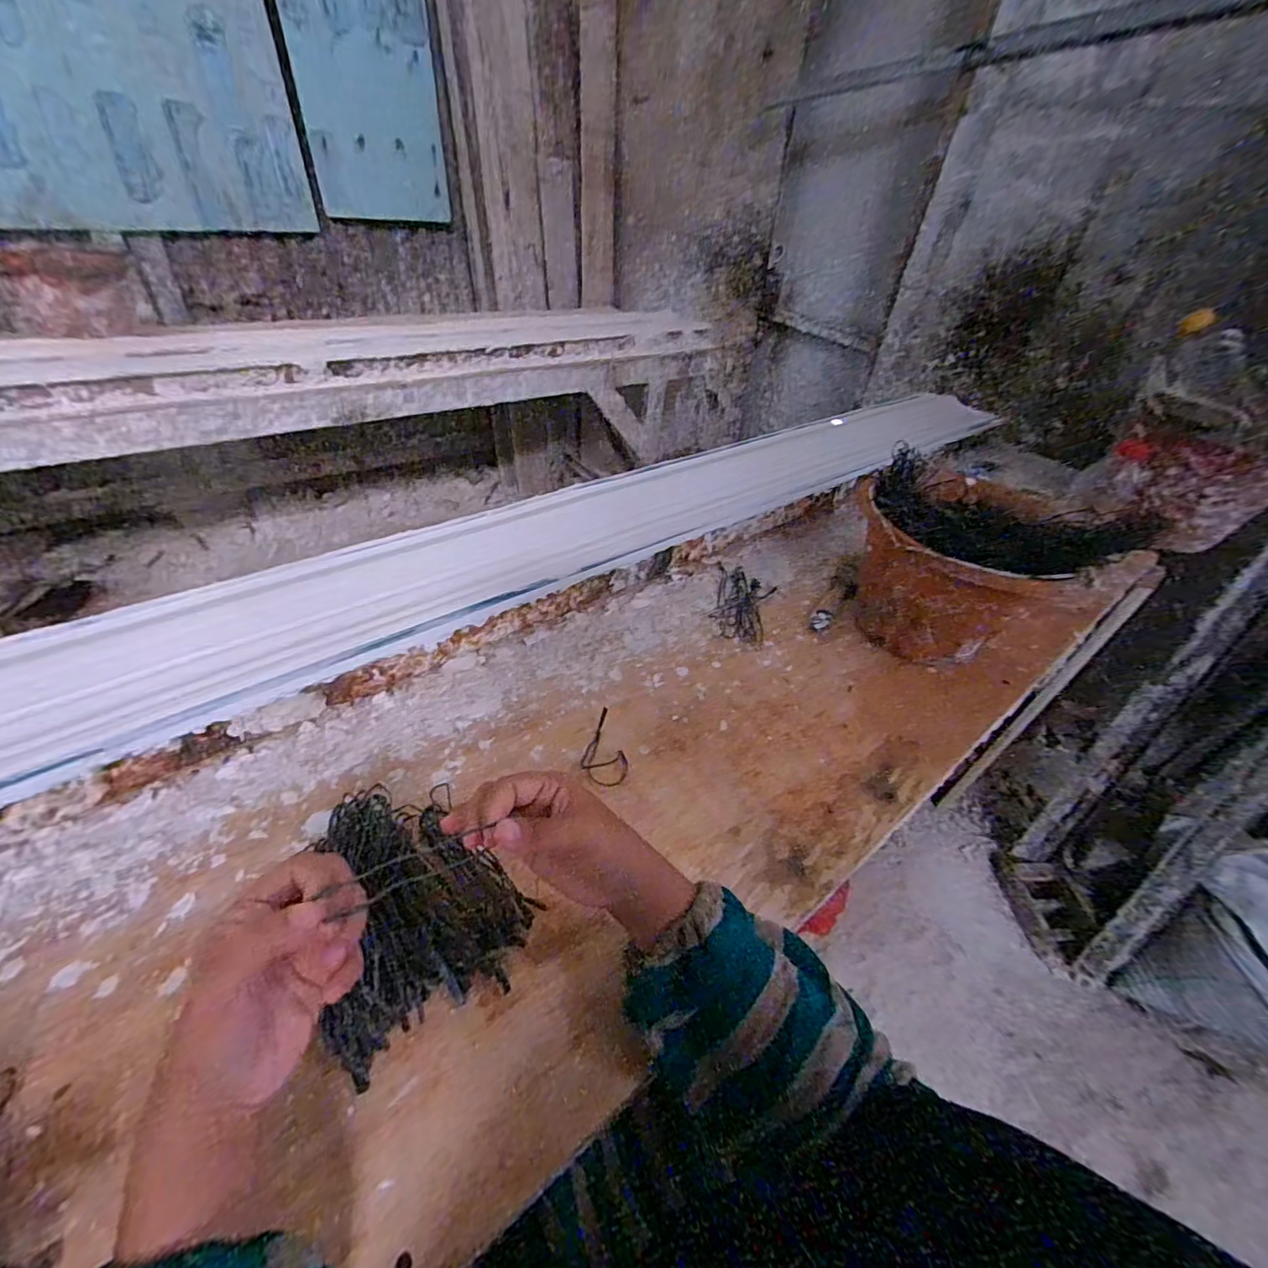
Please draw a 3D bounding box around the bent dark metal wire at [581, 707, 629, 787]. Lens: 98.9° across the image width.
[{"bbox_3d":[-0.033,0.110,0.527,0.043,0.009,0.087,-10,43,-18],"label":"bent dark metal wire"}]

